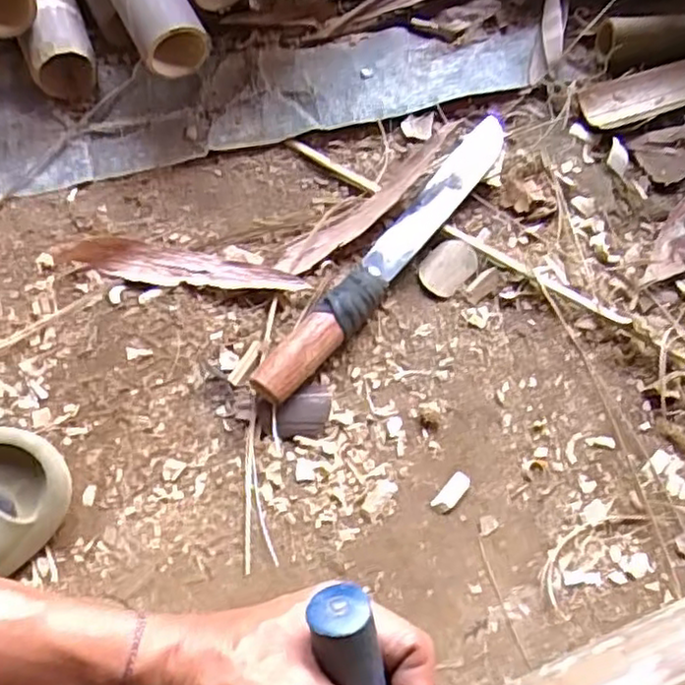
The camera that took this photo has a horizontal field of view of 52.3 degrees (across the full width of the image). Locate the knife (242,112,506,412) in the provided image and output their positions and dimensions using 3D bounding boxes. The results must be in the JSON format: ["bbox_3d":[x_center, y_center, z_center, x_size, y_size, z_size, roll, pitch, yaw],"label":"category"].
[{"bbox_3d":[0.044,-0.084,0.610,0.037,0.026,0.343,34,71,17],"label":"knife"}]

